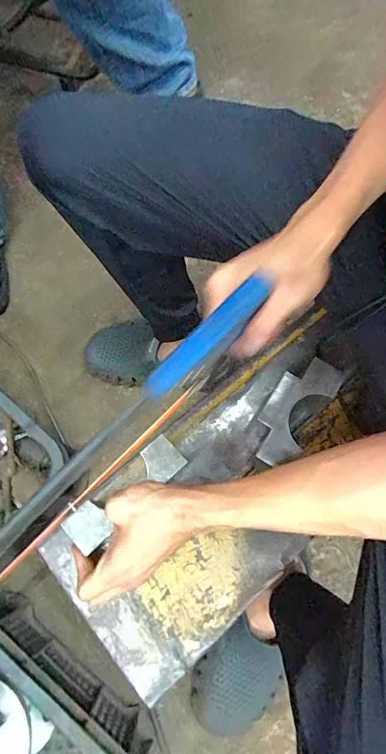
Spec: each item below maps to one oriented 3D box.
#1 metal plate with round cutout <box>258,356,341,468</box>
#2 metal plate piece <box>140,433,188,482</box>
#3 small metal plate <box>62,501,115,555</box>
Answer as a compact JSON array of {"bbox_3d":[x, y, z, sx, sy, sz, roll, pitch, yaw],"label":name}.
[{"bbox_3d":[0.102,0.032,0.420,0.052,0.008,0.118,33,76,7],"label":"metal plate with round cutout"},{"bbox_3d":[-0.031,0.080,0.403,0.036,0.006,0.038,-41,82,-10],"label":"metal plate piece"},{"bbox_3d":[-0.097,0.138,0.382,0.037,0.010,0.038,-41,77,-12],"label":"small metal plate"}]

